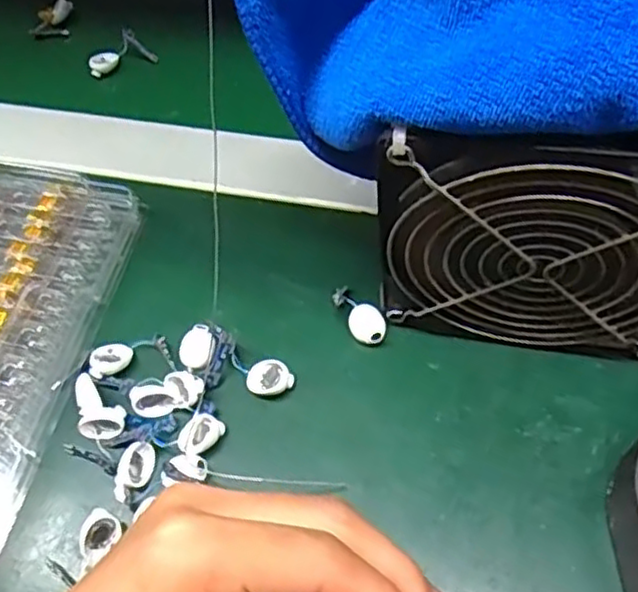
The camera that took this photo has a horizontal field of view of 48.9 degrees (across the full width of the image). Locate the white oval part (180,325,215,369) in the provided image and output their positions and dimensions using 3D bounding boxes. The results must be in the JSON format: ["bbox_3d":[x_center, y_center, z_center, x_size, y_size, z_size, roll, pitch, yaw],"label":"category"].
[{"bbox_3d":[-0.055,0.023,0.317,0.014,0.007,0.019,8,60,9],"label":"white oval part"}]

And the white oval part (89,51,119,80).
[{"bbox_3d":[-0.135,-0.146,0.438,0.011,0.010,0.024,27,65,19],"label":"white oval part"}]

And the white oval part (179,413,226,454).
[{"bbox_3d":[-0.050,0.058,0.293,0.016,0.005,0.018,27,65,19],"label":"white oval part"}]

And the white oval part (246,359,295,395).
[{"bbox_3d":[-0.022,0.035,0.304,0.019,0.006,0.015,-17,59,-5],"label":"white oval part"}]

